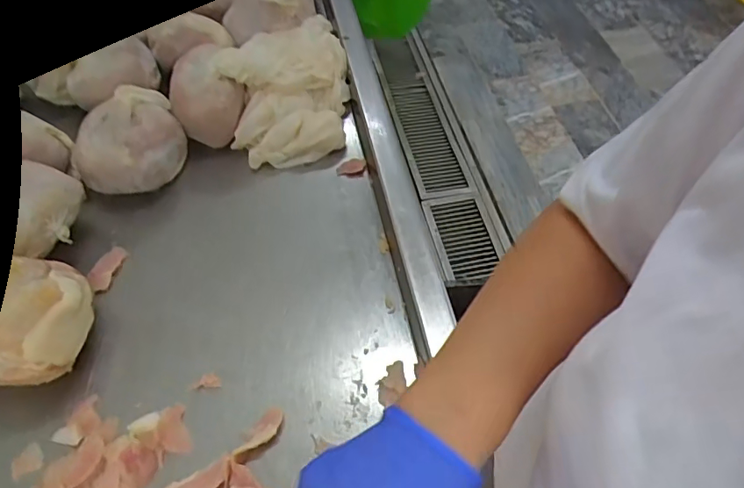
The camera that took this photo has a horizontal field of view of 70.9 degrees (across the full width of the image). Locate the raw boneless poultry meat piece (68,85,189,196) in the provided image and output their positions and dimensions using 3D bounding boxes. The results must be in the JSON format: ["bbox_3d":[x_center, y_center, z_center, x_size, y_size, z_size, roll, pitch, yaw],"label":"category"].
[{"bbox_3d":[-0.321,-0.135,0.692,0.109,0.082,0.143,35,62,22],"label":"raw boneless poultry meat piece"}]

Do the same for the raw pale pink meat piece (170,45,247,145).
[{"bbox_3d":[-0.234,-0.210,0.741,0.097,0.087,0.121,-17,57,-12],"label":"raw pale pink meat piece"}]

